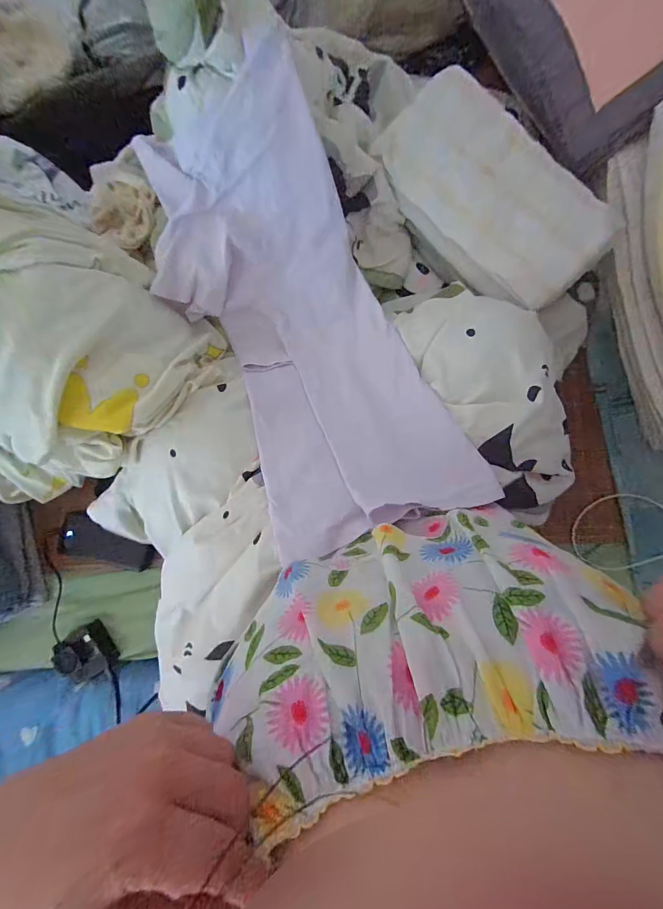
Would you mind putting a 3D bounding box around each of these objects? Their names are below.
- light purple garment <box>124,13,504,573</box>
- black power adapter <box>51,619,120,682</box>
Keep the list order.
[{"bbox_3d":[-0.049,-0.158,0.430,0.236,0.140,0.510,-25,86,1],"label":"light purple garment"},{"bbox_3d":[-0.412,0.334,0.599,0.081,0.023,0.082,-35,97,-25],"label":"black power adapter"}]

